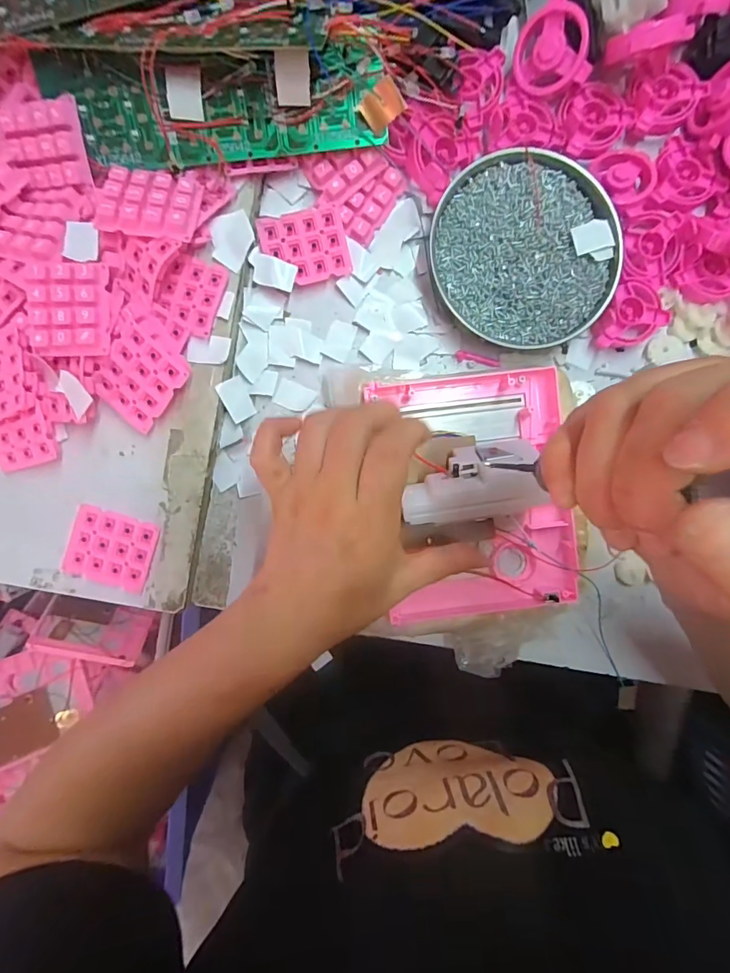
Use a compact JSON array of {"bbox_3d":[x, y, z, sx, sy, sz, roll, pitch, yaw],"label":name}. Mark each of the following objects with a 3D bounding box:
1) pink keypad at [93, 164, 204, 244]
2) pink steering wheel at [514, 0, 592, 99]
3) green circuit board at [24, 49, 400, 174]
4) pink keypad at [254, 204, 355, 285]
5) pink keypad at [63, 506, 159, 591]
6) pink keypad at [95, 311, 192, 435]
[{"bbox_3d":[-0.139,-0.182,0.287,0.058,0.011,0.045,6,77,-8],"label":"pink keypad"},{"bbox_3d":[0.128,-0.300,0.309,0.046,0.011,0.051,-19,111,34],"label":"pink steering wheel"},{"bbox_3d":[-0.096,-0.241,0.289,0.207,0.015,0.057,-1,116,-3],"label":"green circuit board"},{"bbox_3d":[-0.043,-0.175,0.326,0.059,0.007,0.049,-13,93,-1],"label":"pink keypad"},{"bbox_3d":[-0.182,0.045,0.322,0.057,0.009,0.051,17,92,-3],"label":"pink keypad"},{"bbox_3d":[-0.153,-0.073,0.301,0.051,0.014,0.059,37,91,-3],"label":"pink keypad"}]

